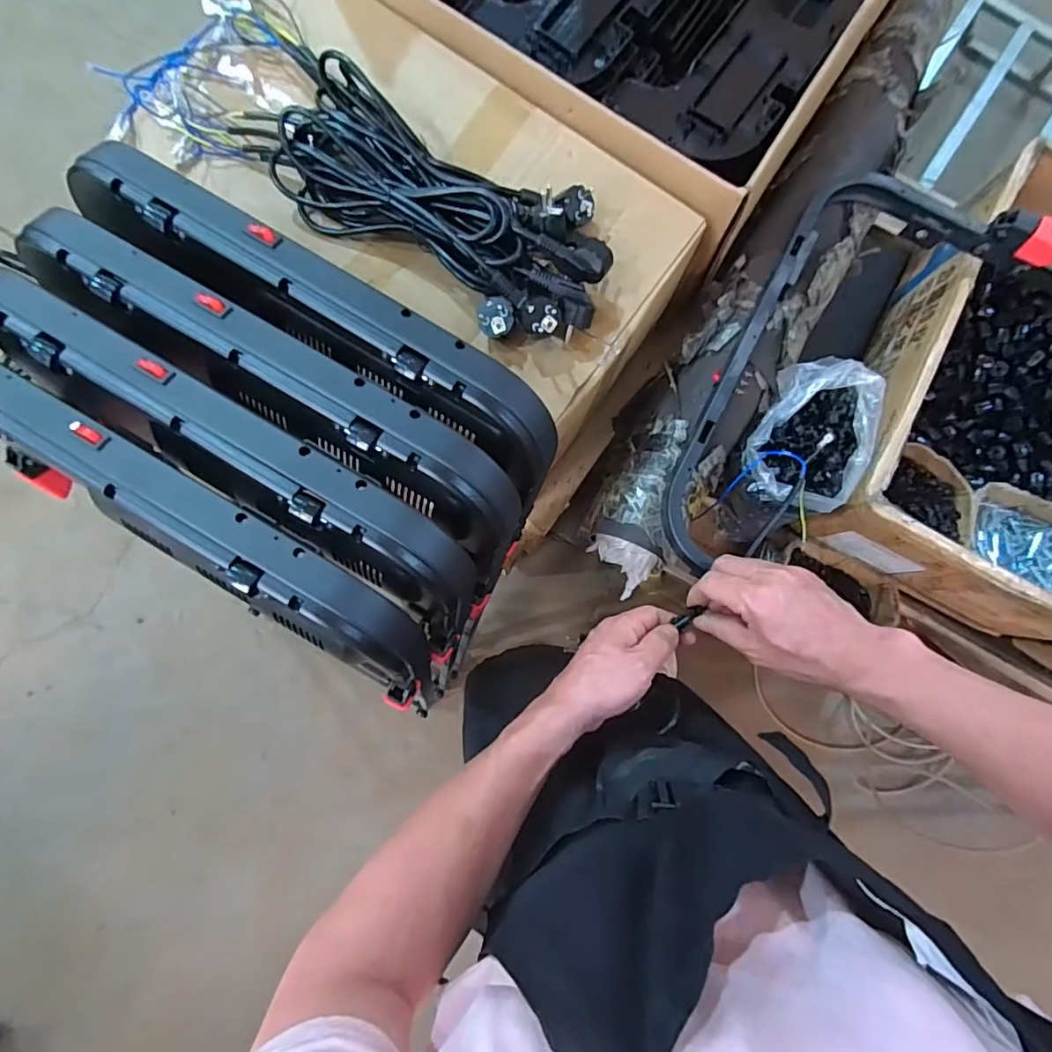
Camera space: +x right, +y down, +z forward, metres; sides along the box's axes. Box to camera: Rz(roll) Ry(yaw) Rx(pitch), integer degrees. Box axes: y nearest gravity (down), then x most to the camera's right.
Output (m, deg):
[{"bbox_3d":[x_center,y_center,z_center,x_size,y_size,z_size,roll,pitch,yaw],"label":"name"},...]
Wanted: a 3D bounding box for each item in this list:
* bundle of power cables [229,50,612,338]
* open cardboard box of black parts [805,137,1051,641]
[{"bbox_3d":[-0.095,-0.324,0.534,0.398,0.059,0.165,33,83,3],"label":"bundle of power cables"},{"bbox_3d":[0.638,-0.158,0.697,0.359,0.145,0.540,29,83,3],"label":"open cardboard box of black parts"}]

